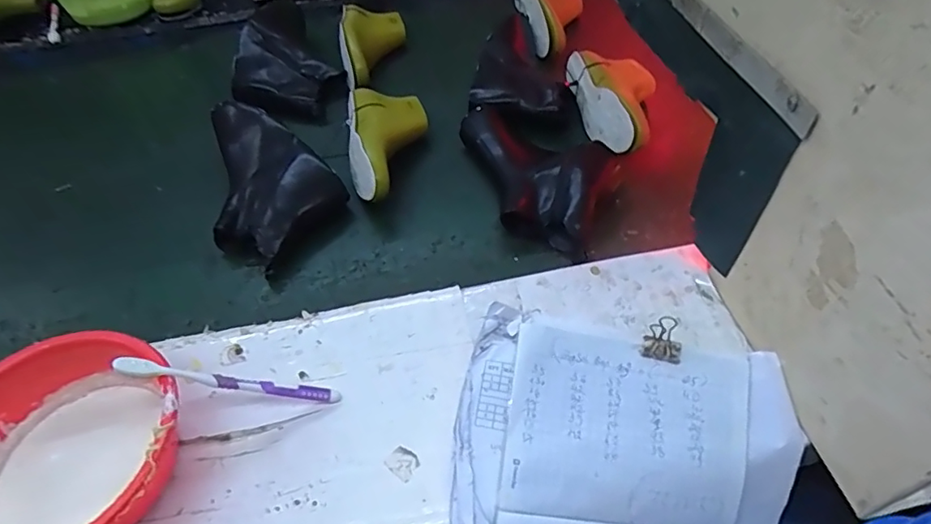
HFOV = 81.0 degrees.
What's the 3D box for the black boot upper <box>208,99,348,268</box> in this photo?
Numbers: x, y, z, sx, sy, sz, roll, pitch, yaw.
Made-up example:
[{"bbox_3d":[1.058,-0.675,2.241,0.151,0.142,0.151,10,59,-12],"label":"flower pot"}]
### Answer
[{"bbox_3d":[-0.266,-0.110,0.706,0.162,0.074,0.258,-29,55,-18],"label":"black boot upper"}]

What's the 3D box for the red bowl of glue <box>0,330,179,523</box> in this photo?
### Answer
[{"bbox_3d":[-0.329,0.162,0.452,0.183,0.084,0.182,-2,51,3],"label":"red bowl of glue"}]

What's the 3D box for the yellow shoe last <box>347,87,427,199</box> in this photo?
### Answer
[{"bbox_3d":[-0.106,-0.165,0.742,0.113,0.067,0.222,-9,51,-3],"label":"yellow shoe last"}]

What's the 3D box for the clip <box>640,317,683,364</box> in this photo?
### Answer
[{"bbox_3d":[0.178,0.068,0.494,0.033,0.014,0.042,7,52,10],"label":"clip"}]

